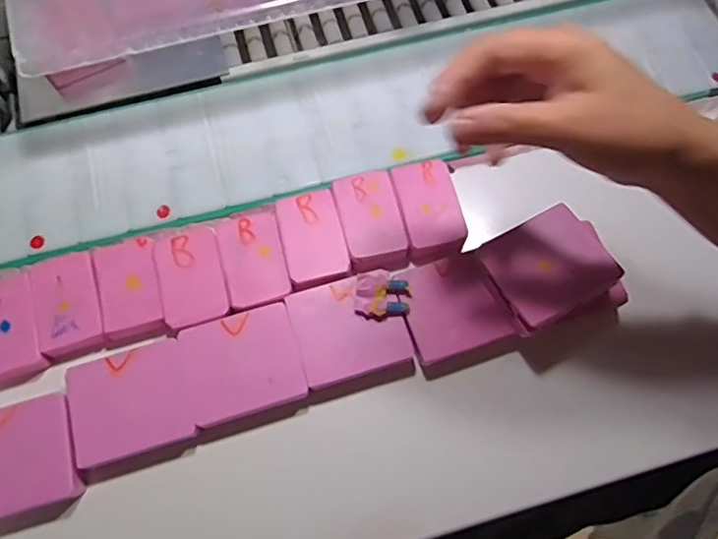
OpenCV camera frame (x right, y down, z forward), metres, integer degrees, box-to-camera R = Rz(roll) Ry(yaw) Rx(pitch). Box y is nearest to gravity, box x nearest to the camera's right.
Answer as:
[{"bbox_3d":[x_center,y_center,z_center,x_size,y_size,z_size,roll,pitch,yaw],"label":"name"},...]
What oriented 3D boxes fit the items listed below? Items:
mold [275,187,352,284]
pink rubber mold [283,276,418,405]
[{"bbox_3d":[-0.034,-0.024,0.427,0.044,0.016,0.072,-13,70,-5],"label":"mold"},{"bbox_3d":[-0.006,0.046,0.401,0.076,0.022,0.075,-16,70,-6],"label":"pink rubber mold"}]

